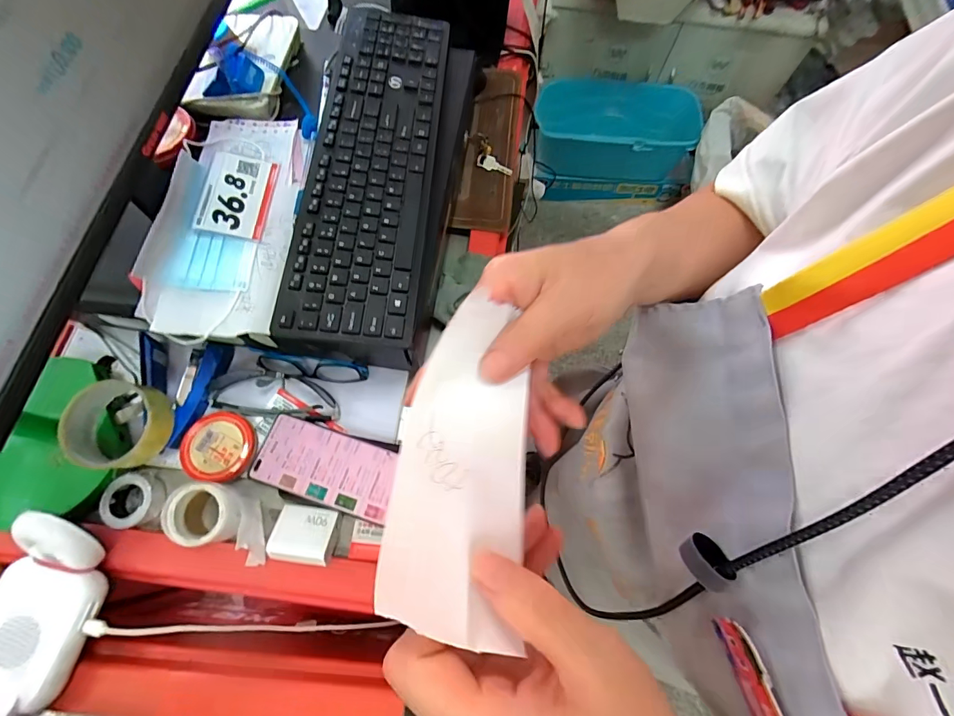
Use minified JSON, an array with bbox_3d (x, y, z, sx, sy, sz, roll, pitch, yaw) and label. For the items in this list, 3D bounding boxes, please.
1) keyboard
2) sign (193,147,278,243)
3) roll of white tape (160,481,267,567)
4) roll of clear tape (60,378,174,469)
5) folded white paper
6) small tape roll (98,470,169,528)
[{"bbox_3d":[-0.111,-0.208,0.450,0.128,0.025,0.401,3,70,-1],"label":"keyboard"},{"bbox_3d":[-0.243,-0.166,0.432,0.063,0.006,0.097,8,68,-14],"label":"sign"},{"bbox_3d":[-0.243,0.160,0.424,0.095,0.066,0.059,20,71,6],"label":"roll of white tape"},{"bbox_3d":[-0.352,0.069,0.428,0.082,0.047,0.083,1,70,-1],"label":"roll of clear tape"},{"bbox_3d":[-0.004,0.038,0.181,0.053,0.036,0.136,8,50,1],"label":"folded white paper"},{"bbox_3d":[-0.355,0.147,0.444,0.053,0.029,0.050,1,70,-1],"label":"small tape roll"}]

